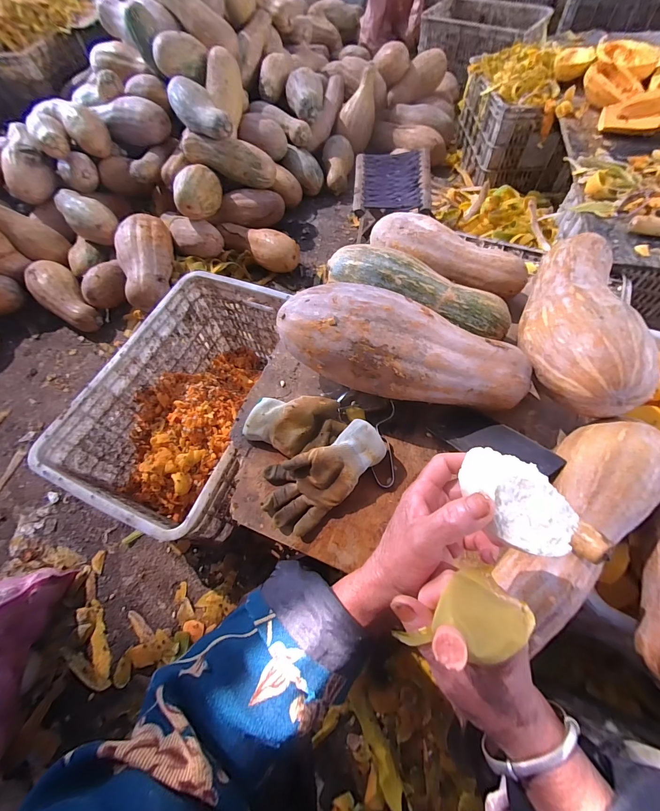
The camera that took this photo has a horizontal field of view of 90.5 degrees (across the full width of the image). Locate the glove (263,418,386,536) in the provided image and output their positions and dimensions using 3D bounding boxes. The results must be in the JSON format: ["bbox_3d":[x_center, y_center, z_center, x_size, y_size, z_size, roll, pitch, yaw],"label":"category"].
[{"bbox_3d":[-0.015,0.096,0.479,0.200,0.042,0.109,-39,65,5],"label":"glove"}]

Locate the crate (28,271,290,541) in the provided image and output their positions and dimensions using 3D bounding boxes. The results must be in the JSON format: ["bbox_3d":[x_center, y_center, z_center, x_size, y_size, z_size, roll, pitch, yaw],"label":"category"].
[{"bbox_3d":[-0.272,-0.003,0.747,0.337,0.258,0.527,20,66,14],"label":"crate"}]

